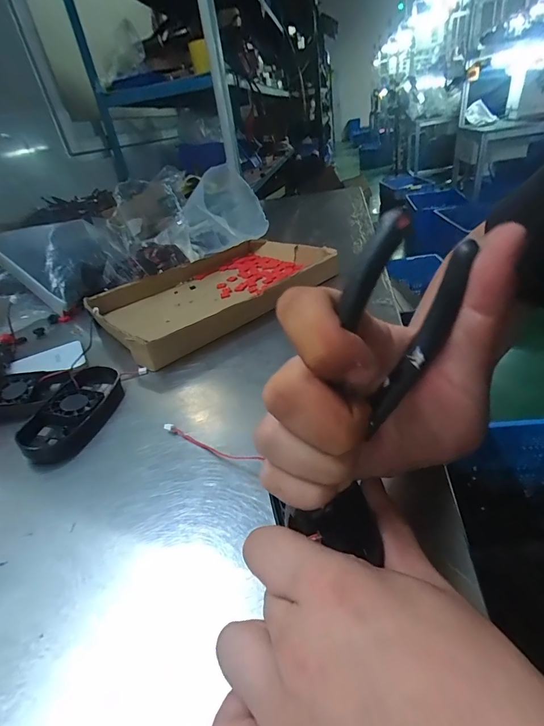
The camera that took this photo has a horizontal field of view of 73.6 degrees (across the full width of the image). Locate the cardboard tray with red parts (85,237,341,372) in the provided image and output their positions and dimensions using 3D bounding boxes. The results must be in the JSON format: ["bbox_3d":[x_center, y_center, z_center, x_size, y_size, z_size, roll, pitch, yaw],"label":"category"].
[{"bbox_3d":[-0.080,-0.111,0.534,0.320,0.045,0.235,-30,38,-27],"label":"cardboard tray with red parts"}]

